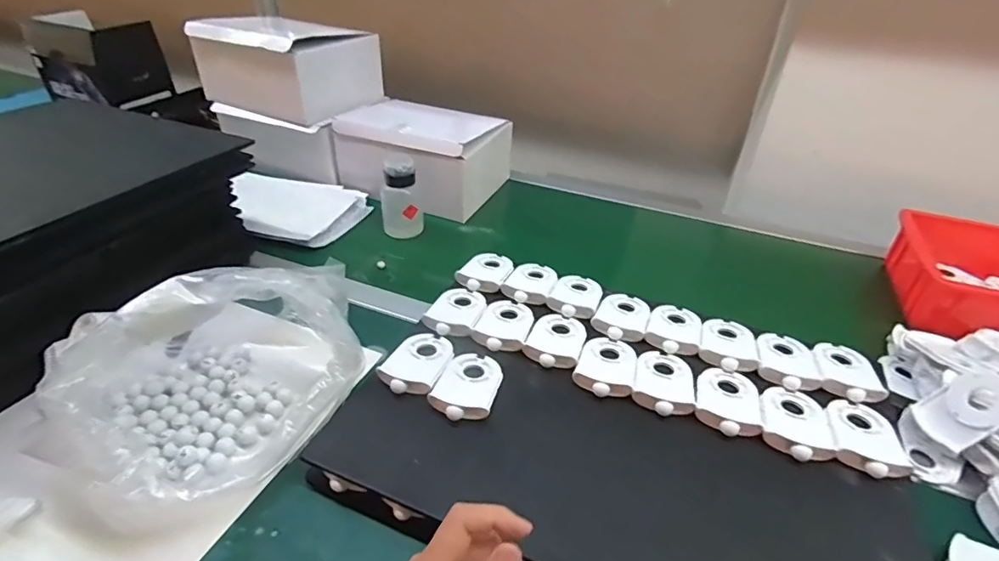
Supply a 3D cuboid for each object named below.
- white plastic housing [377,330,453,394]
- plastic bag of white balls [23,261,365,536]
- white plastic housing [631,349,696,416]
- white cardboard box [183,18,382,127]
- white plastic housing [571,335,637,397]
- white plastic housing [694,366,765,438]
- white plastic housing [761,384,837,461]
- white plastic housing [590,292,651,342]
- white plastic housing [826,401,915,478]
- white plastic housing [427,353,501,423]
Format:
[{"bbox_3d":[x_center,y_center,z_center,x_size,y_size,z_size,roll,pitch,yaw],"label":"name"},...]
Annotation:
[{"bbox_3d":[-0.083,0.083,0.543,0.059,0.019,0.091,12,36,13],"label":"white plastic housing"},{"bbox_3d":[-0.286,0.079,0.482,0.228,0.139,0.226,22,39,25],"label":"plastic bag of white balls"},{"bbox_3d":[0.168,0.104,0.533,0.057,0.018,0.090,13,36,14],"label":"white plastic housing"},{"bbox_3d":[-0.373,-0.387,0.943,0.237,0.131,0.231,23,40,25],"label":"white cardboard box"},{"bbox_3d":[0.113,0.090,0.549,0.058,0.019,0.090,13,36,14],"label":"white plastic housing"},{"bbox_3d":[0.227,0.119,0.517,0.059,0.017,0.090,15,37,16],"label":"white plastic housing"},{"bbox_3d":[0.284,0.133,0.499,0.058,0.019,0.091,17,38,19],"label":"white plastic housing"},{"bbox_3d":[0.147,0.040,0.616,0.059,0.013,0.095,18,38,20],"label":"white plastic housing"},{"bbox_3d":[0.343,0.144,0.486,0.058,0.022,0.090,16,37,17],"label":"white plastic housing"},{"bbox_3d":[-0.031,0.102,0.517,0.059,0.014,0.091,11,36,12],"label":"white plastic housing"}]

